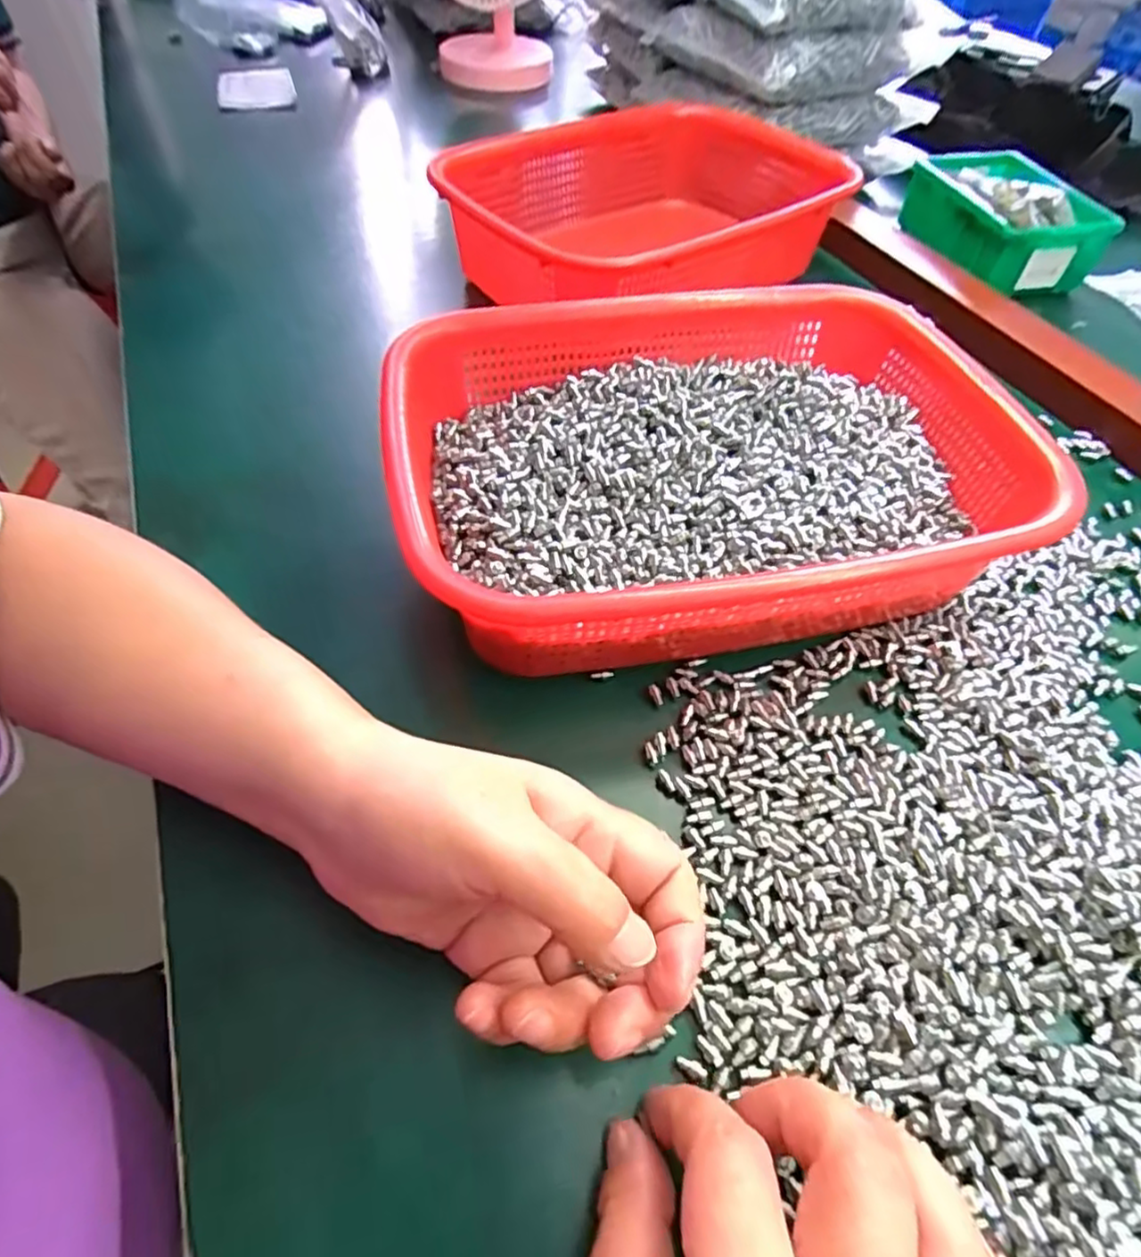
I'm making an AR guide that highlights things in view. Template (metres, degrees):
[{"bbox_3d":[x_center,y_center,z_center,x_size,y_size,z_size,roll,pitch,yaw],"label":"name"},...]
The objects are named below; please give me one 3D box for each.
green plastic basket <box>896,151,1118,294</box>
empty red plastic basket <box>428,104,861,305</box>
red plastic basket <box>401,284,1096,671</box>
[{"bbox_3d":[0.350,-0.336,0.547,0.106,0.051,0.154,-6,54,-6],"label":"green plastic basket"},{"bbox_3d":[0.062,-0.316,0.512,0.326,0.079,0.208,-34,61,-24],"label":"empty red plastic basket"},{"bbox_3d":[0.067,-0.076,0.332,0.292,0.080,0.210,-10,54,-9],"label":"red plastic basket"}]

